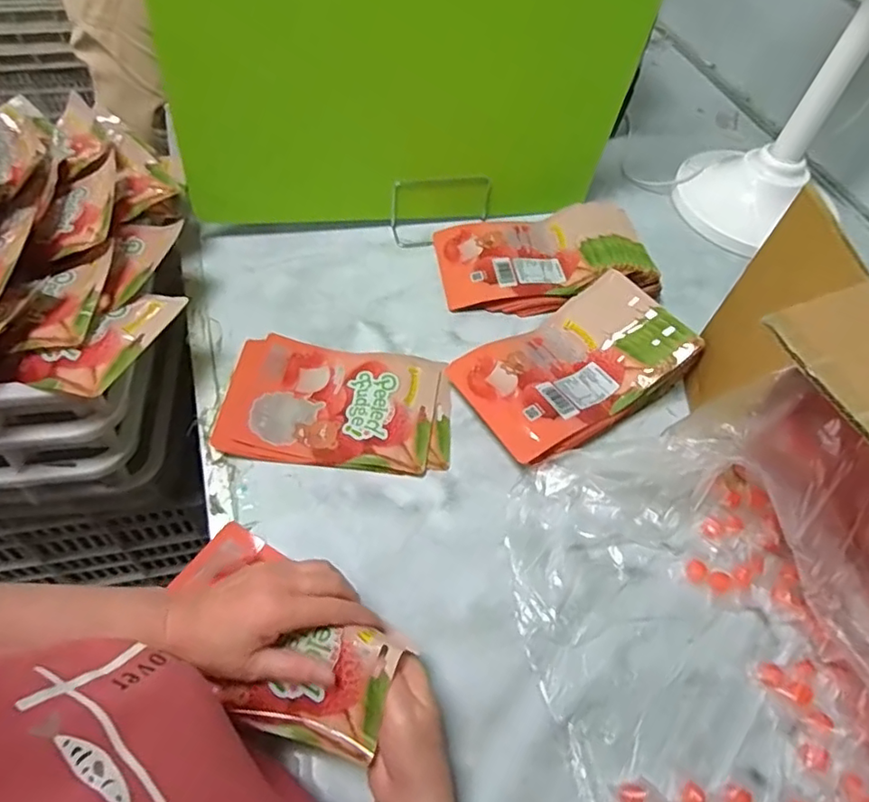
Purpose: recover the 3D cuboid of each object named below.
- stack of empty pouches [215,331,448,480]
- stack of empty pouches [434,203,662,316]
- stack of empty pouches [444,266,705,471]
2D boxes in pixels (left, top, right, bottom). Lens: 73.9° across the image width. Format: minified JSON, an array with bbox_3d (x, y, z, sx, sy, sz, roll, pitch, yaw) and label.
[{"bbox_3d":[-0.109,0.003,0.678,0.257,0.020,0.160,5,56,-2],"label":"stack of empty pouches"},{"bbox_3d":[0.153,-0.213,0.821,0.288,0.061,0.176,-4,57,-8],"label":"stack of empty pouches"},{"bbox_3d":[0.166,-0.043,0.700,0.265,0.071,0.168,-29,63,-22],"label":"stack of empty pouches"}]

